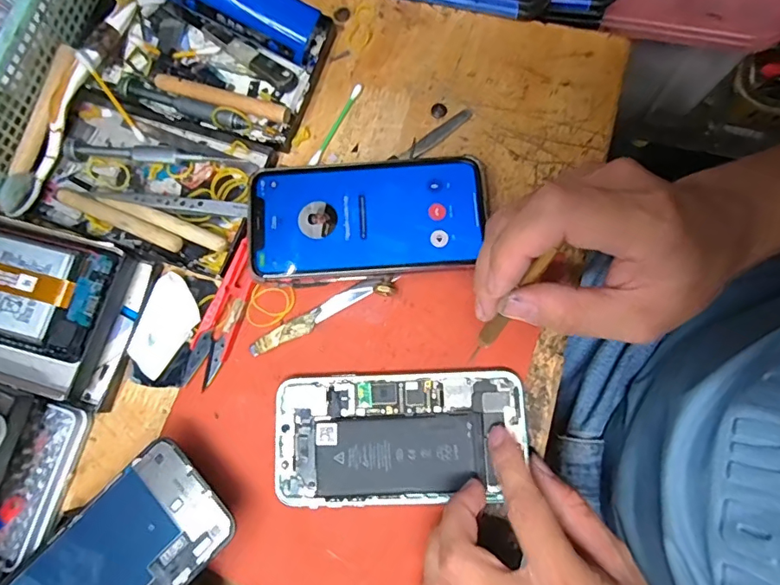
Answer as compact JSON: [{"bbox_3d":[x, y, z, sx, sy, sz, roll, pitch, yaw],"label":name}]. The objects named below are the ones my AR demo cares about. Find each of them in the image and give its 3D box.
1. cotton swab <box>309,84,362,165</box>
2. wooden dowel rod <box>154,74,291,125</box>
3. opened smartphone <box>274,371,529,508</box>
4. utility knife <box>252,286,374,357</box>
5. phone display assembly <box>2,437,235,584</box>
[{"bbox_3d":[-0.038,-0.118,0.348,0.007,0.007,0.067,30,83,9],"label":"cotton swab"},{"bbox_3d":[-0.118,-0.135,0.349,0.100,0.010,0.012,15,80,7],"label":"wooden dowel rod"},{"bbox_3d":[0.005,0.084,0.297,0.149,0.004,0.074,-9,78,3],"label":"opened smartphone"},{"bbox_3d":[-0.050,0.017,0.317,0.084,0.004,0.012,-28,78,-1],"label":"utility knife"},{"bbox_3d":[-0.153,0.156,0.270,0.139,0.011,0.079,-42,78,-6],"label":"phone display assembly"}]

